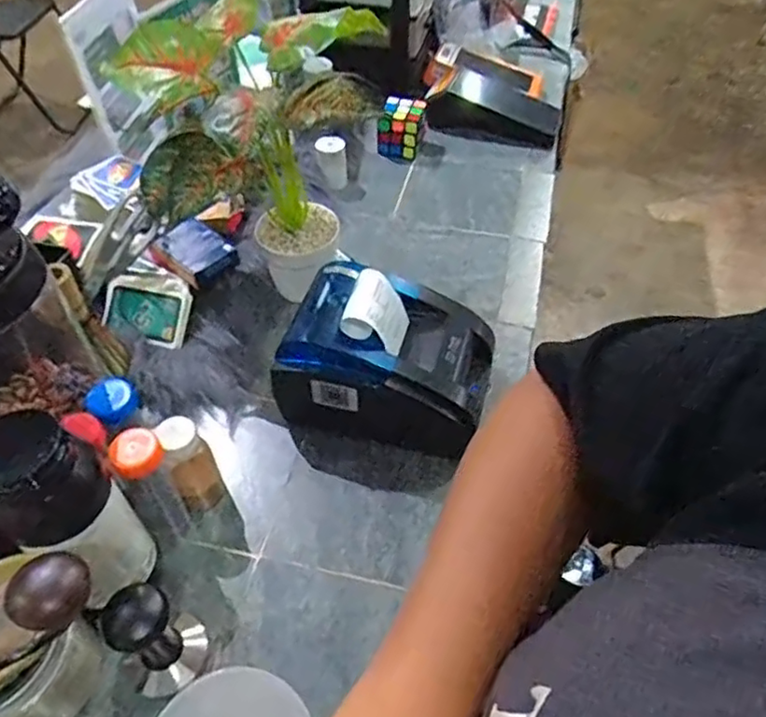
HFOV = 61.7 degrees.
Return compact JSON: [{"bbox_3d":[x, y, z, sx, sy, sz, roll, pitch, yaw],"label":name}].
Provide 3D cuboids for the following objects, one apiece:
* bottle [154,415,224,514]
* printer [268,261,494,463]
[{"bbox_3d":[-0.153,0.085,0.514,0.031,0.098,0.031,-20,50,-15],"label":"bottle"},{"bbox_3d":[0.006,0.001,0.569,0.176,0.121,0.131,14,51,13],"label":"printer"}]

